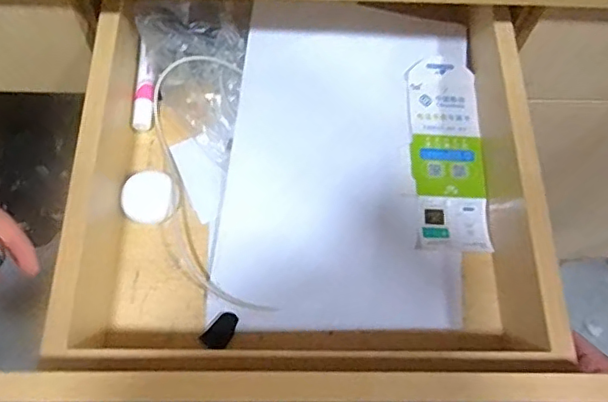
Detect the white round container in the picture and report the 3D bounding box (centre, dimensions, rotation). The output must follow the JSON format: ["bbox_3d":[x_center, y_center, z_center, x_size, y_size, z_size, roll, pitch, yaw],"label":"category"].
[{"bbox_3d":[-0.133,-0.003,0.486,0.047,0.019,0.042,-19,68,-11],"label":"white round container"}]

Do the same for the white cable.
[{"bbox_3d":[-0.075,-0.020,0.485,0.084,0.031,0.239,-14,67,-9],"label":"white cable"}]

